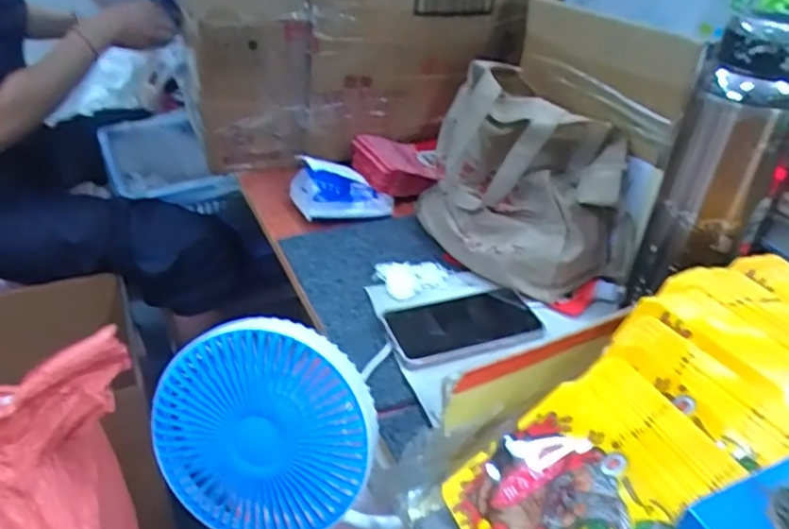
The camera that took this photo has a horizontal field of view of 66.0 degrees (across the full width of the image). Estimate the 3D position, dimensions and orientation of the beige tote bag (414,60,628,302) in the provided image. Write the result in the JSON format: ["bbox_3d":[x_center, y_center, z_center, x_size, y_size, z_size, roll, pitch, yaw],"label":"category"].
[{"bbox_3d":[0.136,-0.095,0.696,0.138,0.191,0.232,-17,40,-28],"label":"beige tote bag"}]

